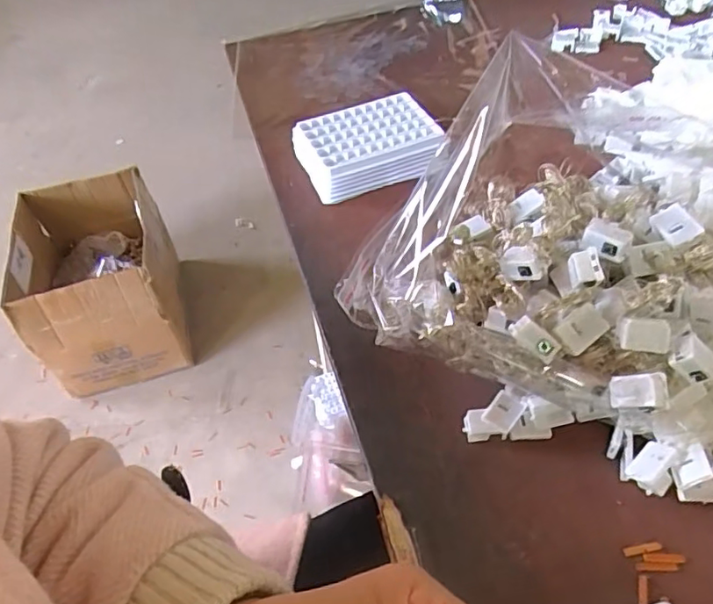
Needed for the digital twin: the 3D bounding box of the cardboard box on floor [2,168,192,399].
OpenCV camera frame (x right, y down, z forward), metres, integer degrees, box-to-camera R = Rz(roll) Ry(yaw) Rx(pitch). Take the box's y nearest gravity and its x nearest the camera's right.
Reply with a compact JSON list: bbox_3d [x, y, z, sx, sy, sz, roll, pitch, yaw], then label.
[{"bbox_3d":[-0.576,-0.060,1.271,0.311,0.275,0.421,-20,52,-12],"label":"cardboard box on floor"}]

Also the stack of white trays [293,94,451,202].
[{"bbox_3d":[0.013,-0.151,0.547,0.133,0.035,0.104,-17,51,-9],"label":"stack of white trays"}]

